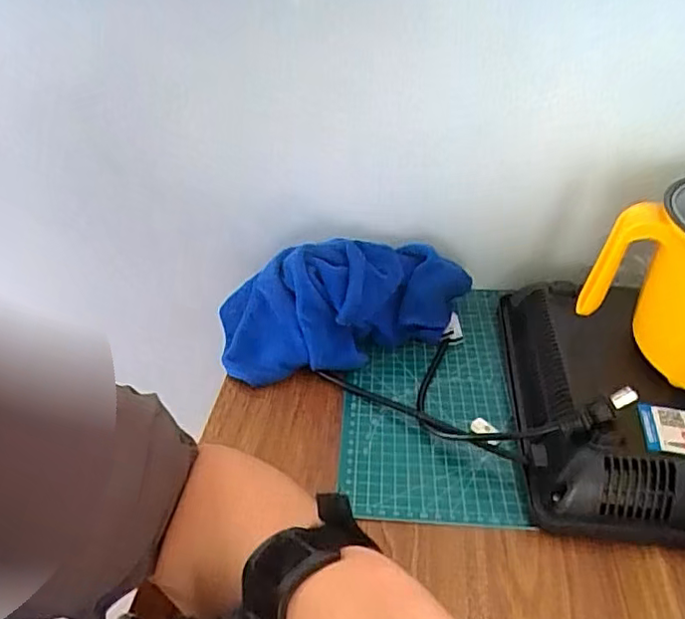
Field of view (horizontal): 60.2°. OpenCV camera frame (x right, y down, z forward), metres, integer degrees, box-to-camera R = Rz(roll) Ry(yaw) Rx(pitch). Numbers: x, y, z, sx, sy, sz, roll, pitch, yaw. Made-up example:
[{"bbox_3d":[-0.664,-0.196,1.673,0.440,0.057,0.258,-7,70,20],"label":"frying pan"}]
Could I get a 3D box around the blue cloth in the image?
[{"bbox_3d":[0.008,-0.008,0.557,0.242,0.088,0.099,-7,38,-11],"label":"blue cloth"}]

